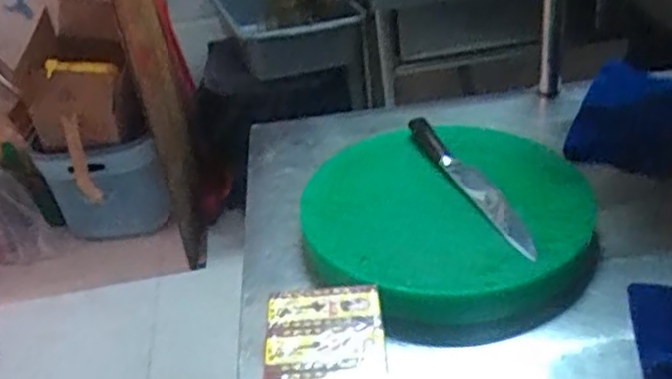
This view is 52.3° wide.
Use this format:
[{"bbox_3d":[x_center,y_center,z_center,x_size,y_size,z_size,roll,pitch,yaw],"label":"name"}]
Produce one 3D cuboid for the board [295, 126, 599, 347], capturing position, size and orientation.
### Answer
[{"bbox_3d":[0.129,0.038,0.884,0.340,0.068,0.361,-7,40,5],"label":"board"}]

